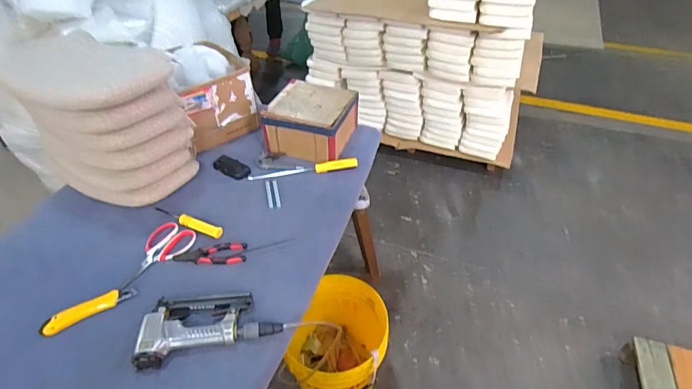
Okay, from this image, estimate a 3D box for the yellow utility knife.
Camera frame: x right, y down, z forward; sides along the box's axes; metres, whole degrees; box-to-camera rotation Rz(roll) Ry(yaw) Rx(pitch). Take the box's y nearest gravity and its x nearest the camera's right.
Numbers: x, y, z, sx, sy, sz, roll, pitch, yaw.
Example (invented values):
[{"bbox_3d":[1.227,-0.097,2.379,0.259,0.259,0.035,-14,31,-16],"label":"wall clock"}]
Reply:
[{"bbox_3d":[-0.505,0.223,0.783,0.166,0.021,0.038,-24,46,-23],"label":"yellow utility knife"}]

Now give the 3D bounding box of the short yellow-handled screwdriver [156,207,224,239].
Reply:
[{"bbox_3d":[-0.382,0.065,0.952,0.203,0.021,0.034,15,44,18],"label":"short yellow-handled screwdriver"}]

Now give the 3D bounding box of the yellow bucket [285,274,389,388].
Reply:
[{"bbox_3d":[-0.019,0.507,1.327,0.296,0.386,0.323,-1,42,1],"label":"yellow bucket"}]

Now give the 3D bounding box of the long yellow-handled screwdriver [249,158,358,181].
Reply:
[{"bbox_3d":[-0.112,-0.069,1.077,0.289,0.022,0.031,-7,42,-6],"label":"long yellow-handled screwdriver"}]

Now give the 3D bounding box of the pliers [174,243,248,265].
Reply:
[{"bbox_3d":[-0.299,0.135,0.878,0.153,0.011,0.053,-6,42,-5],"label":"pliers"}]

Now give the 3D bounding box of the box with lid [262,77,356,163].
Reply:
[{"bbox_3d":[-0.099,-0.217,1.162,0.206,0.131,0.216,13,44,15],"label":"box with lid"}]

